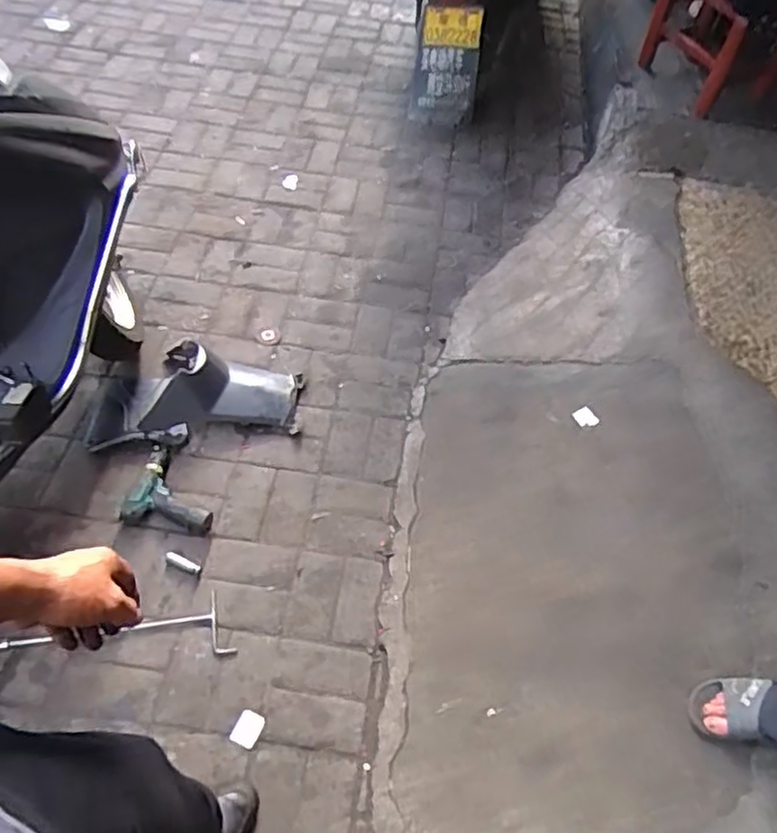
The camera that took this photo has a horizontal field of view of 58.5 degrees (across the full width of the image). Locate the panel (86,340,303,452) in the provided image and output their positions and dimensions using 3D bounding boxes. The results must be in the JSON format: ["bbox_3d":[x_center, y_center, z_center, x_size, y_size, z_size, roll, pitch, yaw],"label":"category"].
[{"bbox_3d":[-0.471,-0.056,1.689,0.512,0.123,0.247,-2,54,-8],"label":"panel"}]

